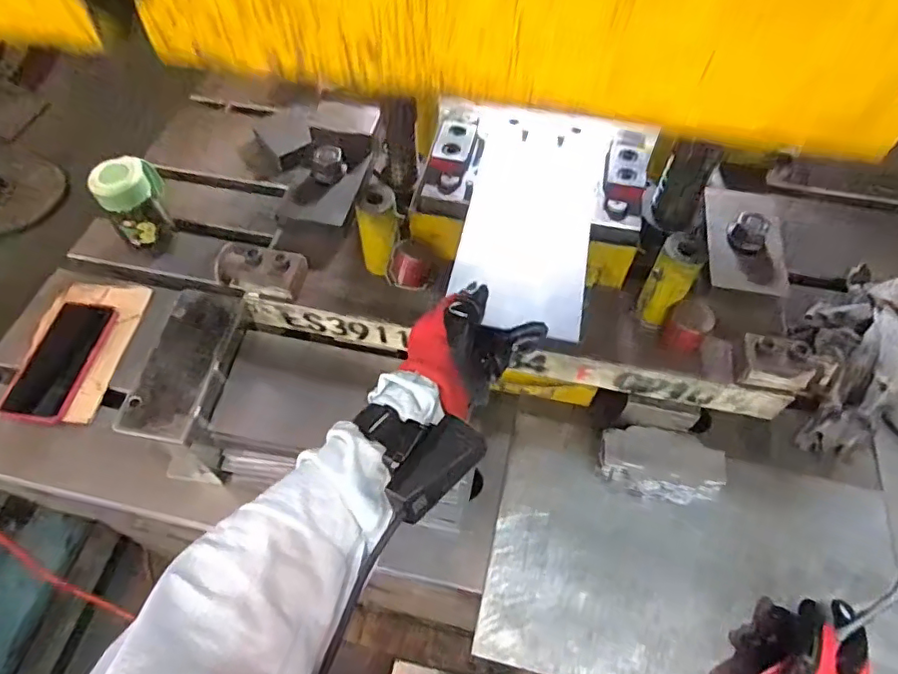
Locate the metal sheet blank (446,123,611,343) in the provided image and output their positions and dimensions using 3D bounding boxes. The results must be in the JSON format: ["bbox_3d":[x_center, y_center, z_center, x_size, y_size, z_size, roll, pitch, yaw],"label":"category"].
[{"bbox_3d":[0.081,-0.119,0.556,0.125,0.007,0.257,12,60,8],"label":"metal sheet blank"}]

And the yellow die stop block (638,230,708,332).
[{"bbox_3d":[0.217,-0.053,0.552,0.041,0.095,0.044,25,60,16],"label":"yellow die stop block"}]

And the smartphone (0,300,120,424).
[{"bbox_3d":[-0.485,0.028,0.699,0.093,0.015,0.168,3,58,6],"label":"smartphone"}]

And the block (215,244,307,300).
[{"bbox_3d":[-0.199,-0.072,0.591,0.090,0.034,0.049,11,57,8],"label":"block"}]

